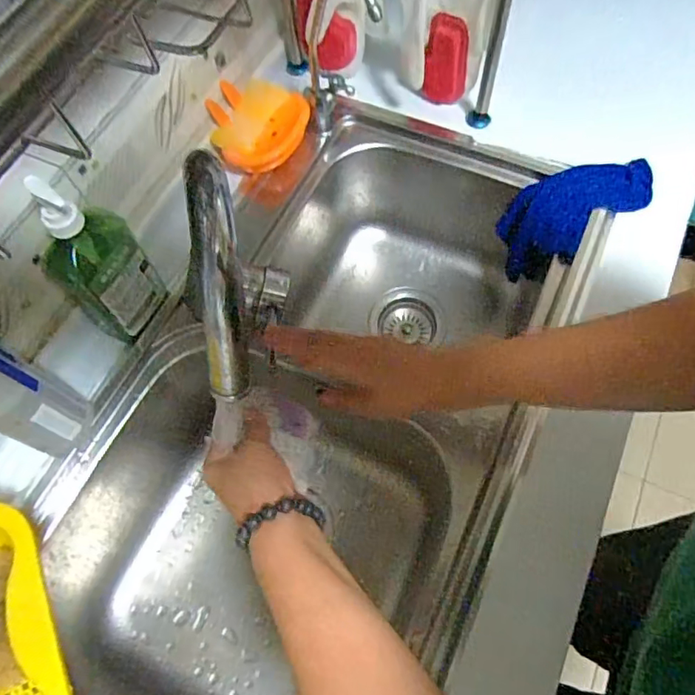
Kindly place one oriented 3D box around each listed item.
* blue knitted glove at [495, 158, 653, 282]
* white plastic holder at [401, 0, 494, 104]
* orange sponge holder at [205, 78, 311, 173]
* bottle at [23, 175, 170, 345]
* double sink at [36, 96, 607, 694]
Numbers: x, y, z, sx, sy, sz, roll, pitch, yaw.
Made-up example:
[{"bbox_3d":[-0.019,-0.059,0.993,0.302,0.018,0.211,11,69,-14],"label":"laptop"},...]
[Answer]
[{"bbox_3d":[0.282,-0.160,0.681,0.157,0.125,0.082,-16,66,-5],"label":"blue knitted glove"},{"bbox_3d":[0.108,-0.350,0.613,0.099,0.175,0.036,6,67,5],"label":"white plastic holder"},{"bbox_3d":[-0.110,-0.274,0.672,0.117,0.057,0.099,14,68,9],"label":"orange sponge holder"},{"bbox_3d":[-0.231,-0.075,0.507,0.050,0.183,0.083,41,74,18],"label":"bottle"},{"bbox_3d":[-0.024,0.086,0.648,0.395,0.217,0.756,24,69,12],"label":"double sink"}]

